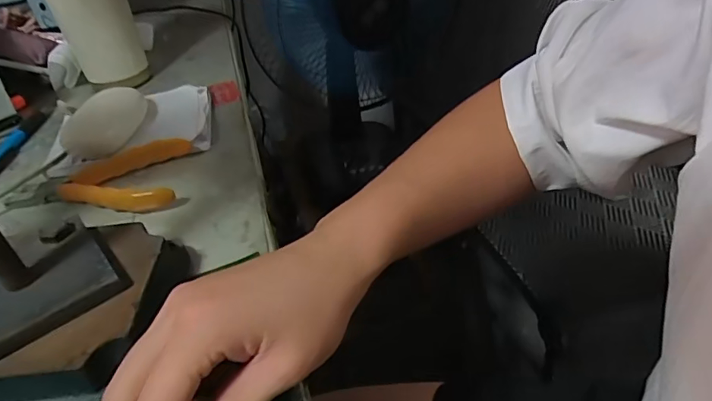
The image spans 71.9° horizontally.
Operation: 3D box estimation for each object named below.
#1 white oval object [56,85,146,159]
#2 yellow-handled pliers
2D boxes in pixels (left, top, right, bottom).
[{"bbox_3d":[-0.220,-0.071,0.440,0.033,0.039,0.081,11,42,20],"label":"white oval object"},{"bbox_3d":[-0.207,-0.018,0.392,0.132,0.016,0.073,-7,39,-2],"label":"yellow-handled pliers"}]

